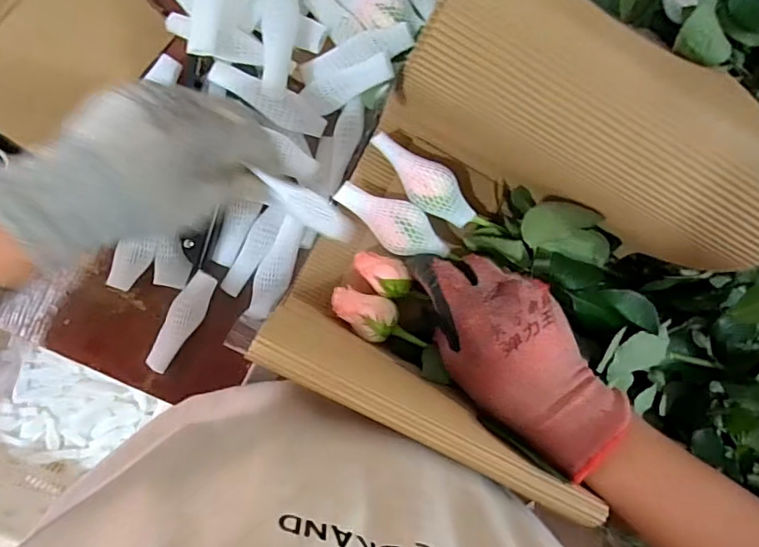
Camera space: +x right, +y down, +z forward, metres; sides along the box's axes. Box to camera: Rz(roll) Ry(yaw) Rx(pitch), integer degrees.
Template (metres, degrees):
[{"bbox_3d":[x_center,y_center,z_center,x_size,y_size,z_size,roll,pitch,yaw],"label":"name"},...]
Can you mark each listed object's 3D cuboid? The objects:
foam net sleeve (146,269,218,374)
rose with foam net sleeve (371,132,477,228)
[{"bbox_3d":[-0.155,0.038,0.396,0.024,0.011,0.086,34,89,-8],"label":"foam net sleeve"},{"bbox_3d":[0.029,-0.063,0.344,0.028,0.031,0.081,-39,97,-4],"label":"rose with foam net sleeve"}]

